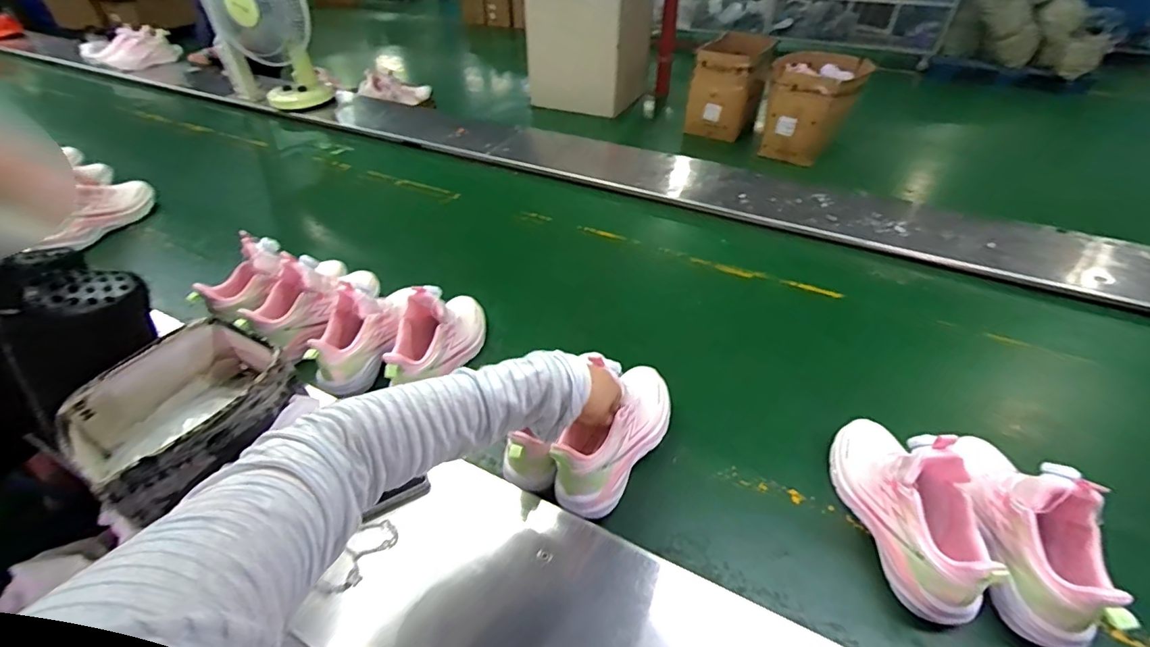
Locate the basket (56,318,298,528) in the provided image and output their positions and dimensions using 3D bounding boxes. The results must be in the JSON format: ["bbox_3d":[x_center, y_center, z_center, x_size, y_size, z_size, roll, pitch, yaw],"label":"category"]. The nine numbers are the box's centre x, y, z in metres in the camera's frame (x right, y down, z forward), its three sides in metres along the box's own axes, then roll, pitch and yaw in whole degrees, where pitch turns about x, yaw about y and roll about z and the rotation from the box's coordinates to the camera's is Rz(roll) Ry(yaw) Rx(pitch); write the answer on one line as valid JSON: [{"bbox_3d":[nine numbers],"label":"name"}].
[{"bbox_3d":[-0.465,0.103,0.607,0.181,0.101,0.212,28,49,27],"label":"basket"}]

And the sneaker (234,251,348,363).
[{"bbox_3d":[-0.447,-0.058,0.831,0.087,0.114,0.220,15,44,15],"label":"sneaker"}]

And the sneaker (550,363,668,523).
[{"bbox_3d":[0.058,0.129,0.623,0.076,0.094,0.216,24,45,27],"label":"sneaker"}]

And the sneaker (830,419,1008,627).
[{"bbox_3d":[0.370,0.189,0.554,0.075,0.126,0.230,-4,42,-5],"label":"sneaker"}]

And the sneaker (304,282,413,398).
[{"bbox_3d":[-0.316,0.005,0.758,0.090,0.116,0.205,15,44,15],"label":"sneaker"}]

